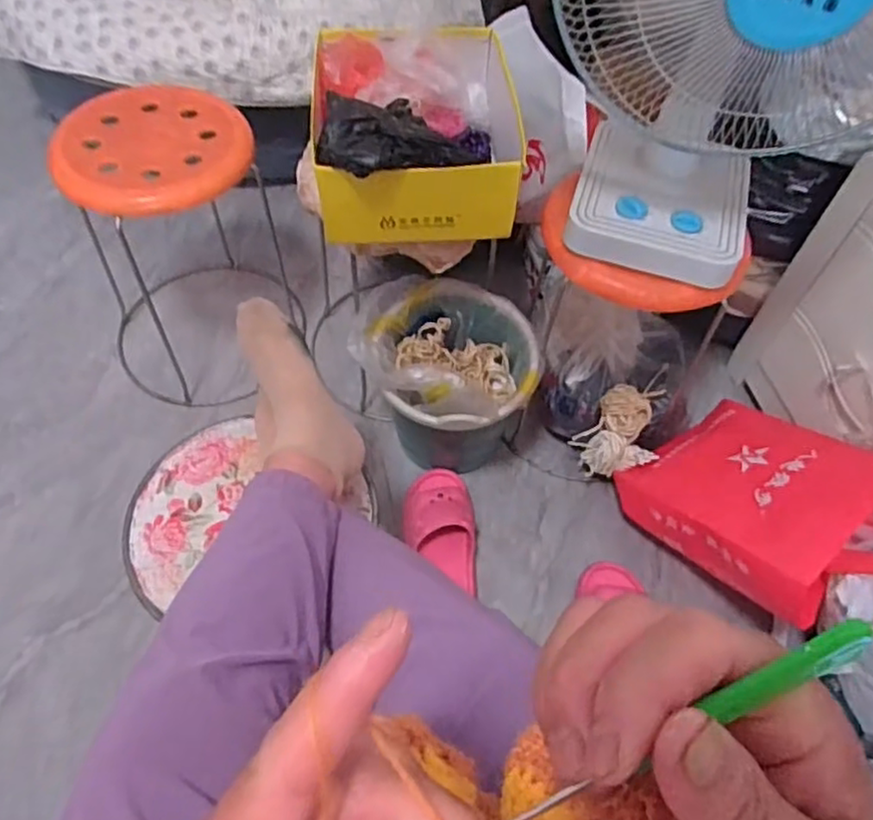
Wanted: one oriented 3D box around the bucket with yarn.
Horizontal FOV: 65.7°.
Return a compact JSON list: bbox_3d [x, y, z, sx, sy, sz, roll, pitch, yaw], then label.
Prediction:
[{"bbox_3d":[0.022,-0.034,1.038,0.240,0.247,0.247,1,57,-2],"label":"bucket with yarn"}]

